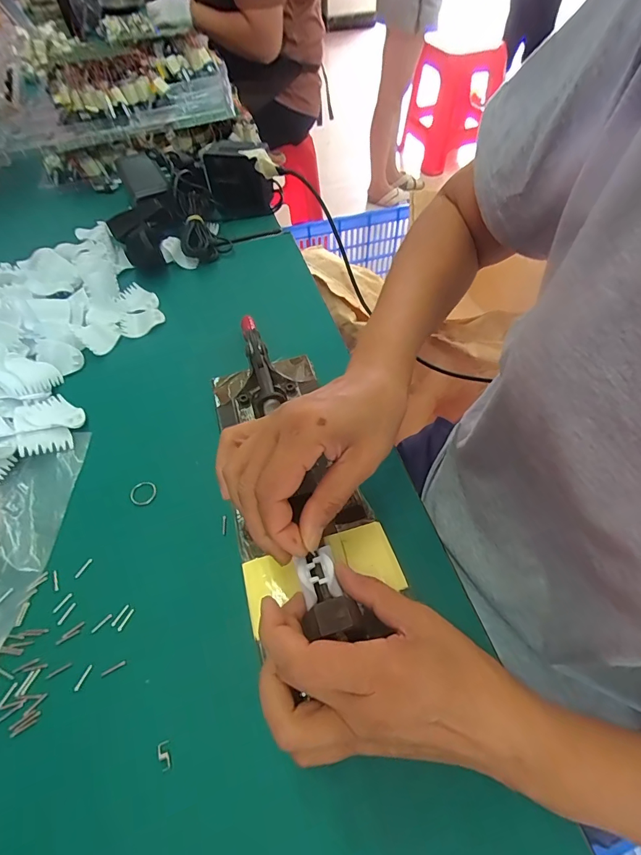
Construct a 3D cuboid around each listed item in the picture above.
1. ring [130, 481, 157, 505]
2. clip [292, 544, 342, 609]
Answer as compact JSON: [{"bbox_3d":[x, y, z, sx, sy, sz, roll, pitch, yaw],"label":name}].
[{"bbox_3d":[-0.147,0.054,0.341,0.020,0.005,0.022,-1,55,1],"label":"ring"},{"bbox_3d":[-0.001,0.092,0.253,0.023,0.019,0.027,-16,57,-8],"label":"clip"}]

